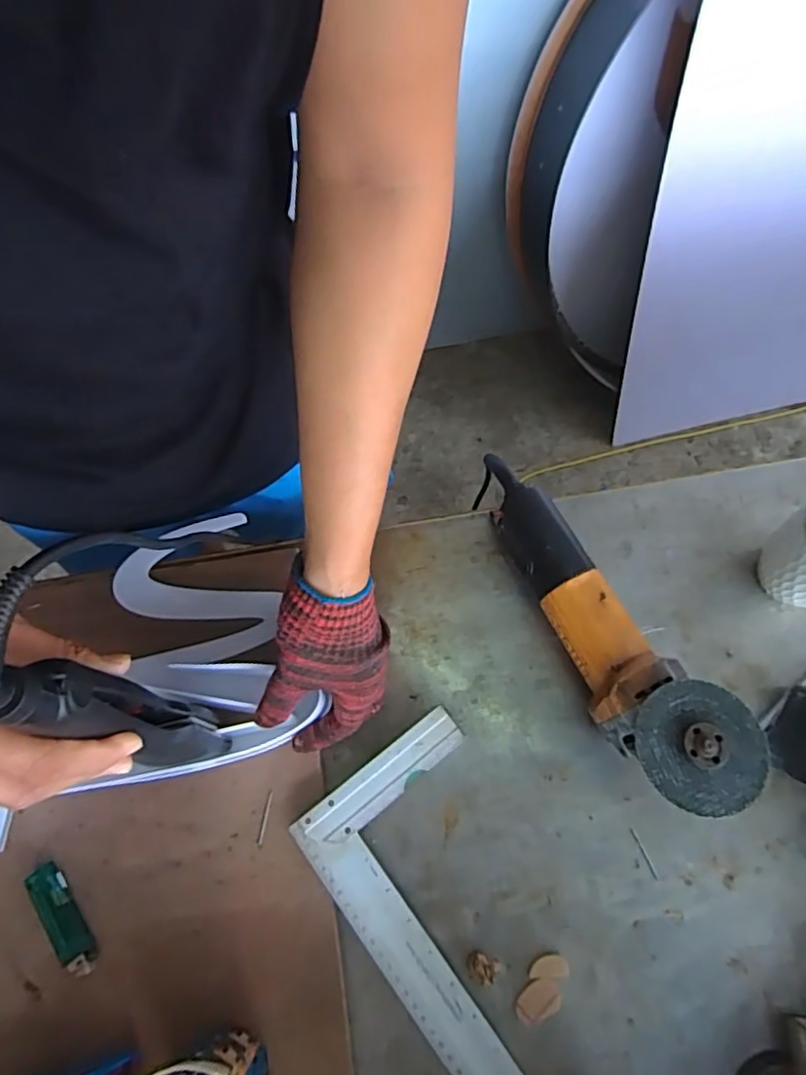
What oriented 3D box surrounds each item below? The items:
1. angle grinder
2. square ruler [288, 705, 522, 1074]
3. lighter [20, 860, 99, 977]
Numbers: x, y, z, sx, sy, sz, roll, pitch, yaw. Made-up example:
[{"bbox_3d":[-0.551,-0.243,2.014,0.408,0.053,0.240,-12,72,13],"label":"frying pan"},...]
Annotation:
[{"bbox_3d":[0.162,0.073,0.503,0.092,0.079,0.306,-25,60,-9],"label":"angle grinder"},{"bbox_3d":[0.047,0.278,0.455,0.145,0.025,0.253,-35,74,-12],"label":"square ruler"},{"bbox_3d":[-0.252,0.281,0.449,0.027,0.013,0.080,-34,74,-12],"label":"lighter"}]

